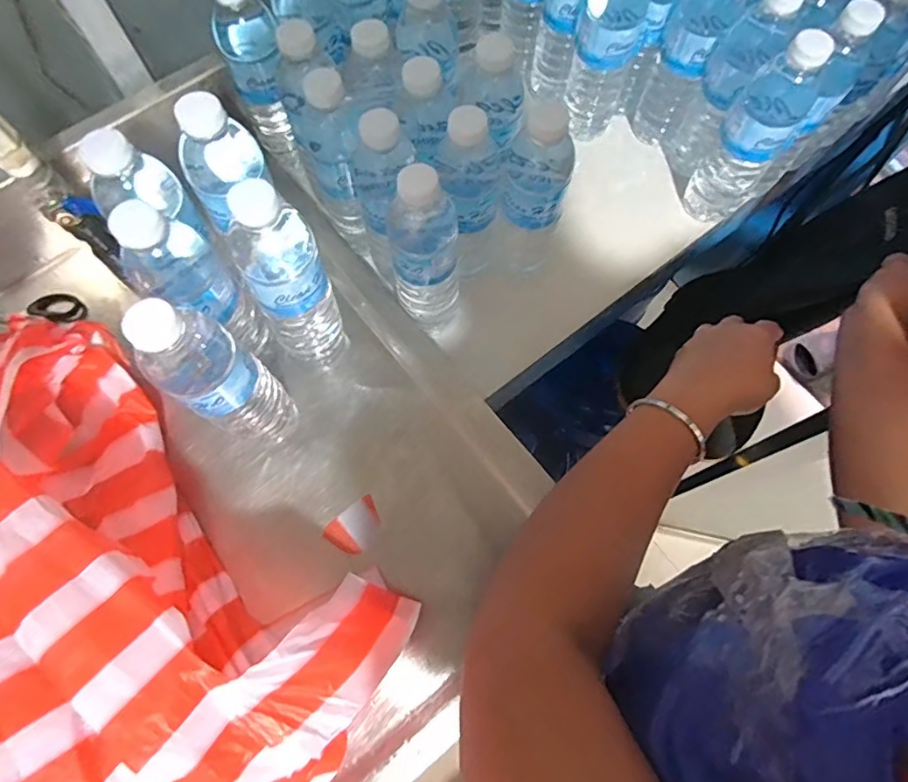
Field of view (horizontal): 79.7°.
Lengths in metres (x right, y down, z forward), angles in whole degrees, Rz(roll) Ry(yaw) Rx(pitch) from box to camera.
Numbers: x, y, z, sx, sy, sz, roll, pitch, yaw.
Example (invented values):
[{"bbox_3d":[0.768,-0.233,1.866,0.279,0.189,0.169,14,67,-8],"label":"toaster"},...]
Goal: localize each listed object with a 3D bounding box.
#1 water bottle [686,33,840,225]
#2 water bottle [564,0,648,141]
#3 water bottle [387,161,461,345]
[{"bbox_3d":[0.300,-0.250,0.532,0.073,0.196,0.071,35,74,11],"label":"water bottle"},{"bbox_3d":[0.163,-0.363,0.578,0.077,0.198,0.061,19,72,7],"label":"water bottle"},{"bbox_3d":[-0.025,-0.119,0.468,0.060,0.162,0.053,-8,71,-3],"label":"water bottle"}]

